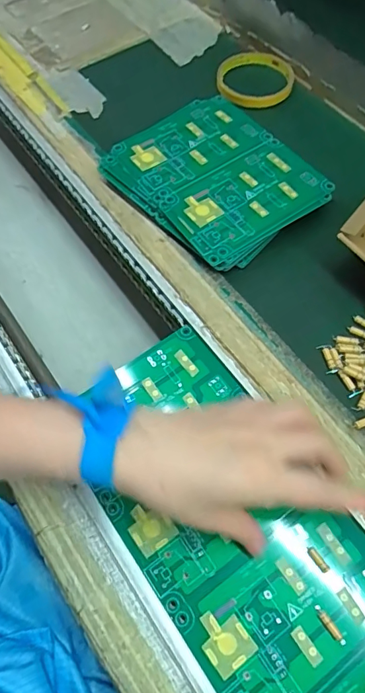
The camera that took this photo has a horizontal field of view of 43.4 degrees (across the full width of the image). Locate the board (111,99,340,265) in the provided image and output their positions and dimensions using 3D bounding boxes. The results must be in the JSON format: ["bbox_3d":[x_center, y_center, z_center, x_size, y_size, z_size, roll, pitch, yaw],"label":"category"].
[{"bbox_3d":[0.035,-0.165,0.430,0.140,0.006,0.165,-34,69,-16],"label":"board"}]

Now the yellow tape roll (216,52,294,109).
[{"bbox_3d":[0.081,-0.296,0.511,0.083,0.013,0.092,4,65,5],"label":"yellow tape roll"}]

